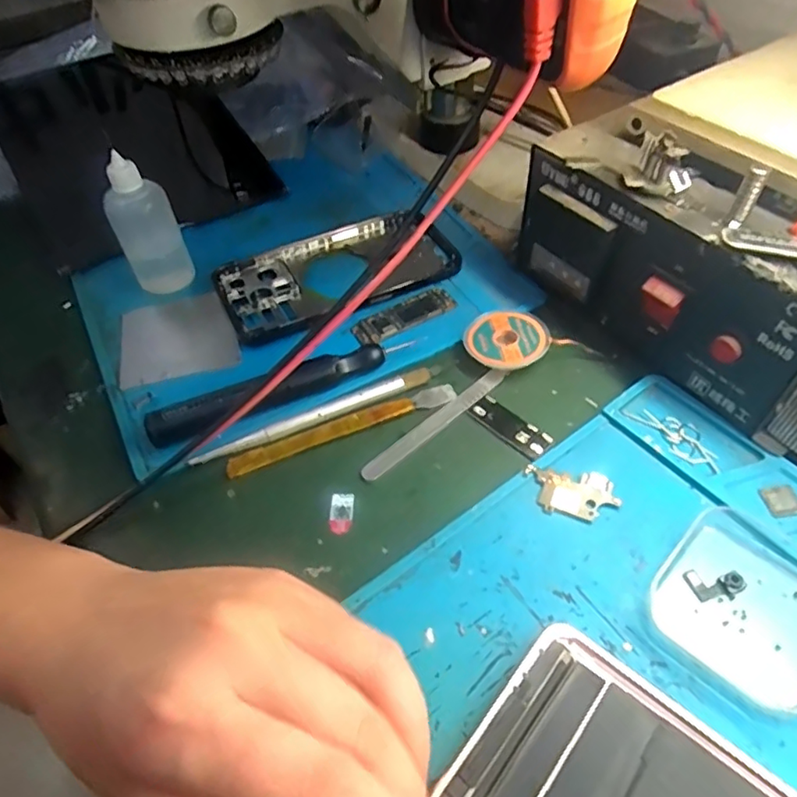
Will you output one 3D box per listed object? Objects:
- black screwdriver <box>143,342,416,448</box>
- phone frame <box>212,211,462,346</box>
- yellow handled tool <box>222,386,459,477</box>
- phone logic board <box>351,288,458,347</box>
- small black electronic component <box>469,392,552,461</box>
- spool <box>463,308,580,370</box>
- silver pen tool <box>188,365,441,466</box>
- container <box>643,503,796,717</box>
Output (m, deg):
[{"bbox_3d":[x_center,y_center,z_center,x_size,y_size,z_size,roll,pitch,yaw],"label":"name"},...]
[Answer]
[{"bbox_3d":[-0.060,-0.007,0.299,0.134,0.018,0.016,-23,52,-14],"label":"black screwdriver"},{"bbox_3d":[-0.037,-0.079,0.361,0.144,0.010,0.073,-24,53,-15],"label":"phone frame"},{"bbox_3d":[-0.027,0.014,0.292,0.120,0.004,0.012,-21,52,-12],"label":"yellow handled tool"},{"bbox_3d":[0.004,-0.050,0.338,0.063,0.004,0.019,-28,54,-17],"label":"phone logic board"},{"bbox_3d":[0.056,0.014,0.291,0.017,0.004,0.044,-37,57,-24],"label":"small black electronic component"},{"bbox_3d":[0.062,-0.032,0.318,0.047,0.014,0.043,-2,50,3],"label":"spool"},{"bbox_3d":[-0.039,0.007,0.296,0.133,0.006,0.009,-22,52,-13],"label":"silver pen tool"},{"bbox_3d":[0.135,0.079,0.219,0.064,0.014,0.065,-38,57,-24],"label":"container"}]

